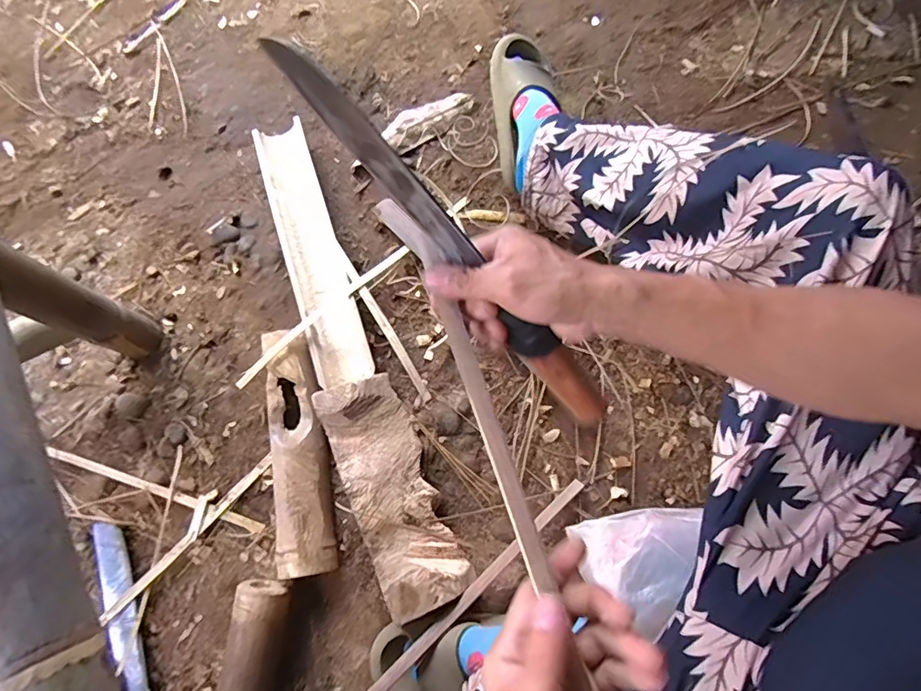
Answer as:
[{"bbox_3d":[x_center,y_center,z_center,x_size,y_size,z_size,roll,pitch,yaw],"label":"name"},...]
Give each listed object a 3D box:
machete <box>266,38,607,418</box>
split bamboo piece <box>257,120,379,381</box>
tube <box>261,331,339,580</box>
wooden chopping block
[{"bbox_3d":[0.000,-0.060,0.361,0.024,0.034,0.334,-46,110,-10],"label":"machete"},{"bbox_3d":[-0.216,-0.139,0.776,0.086,0.039,0.414,-20,75,-4],"label":"split bamboo piece"},{"bbox_3d":[-0.219,0.133,0.694,0.082,0.055,0.318,-8,75,0],"label":"tube"},{"bbox_3d":[-0.084,0.183,0.664,0.104,0.072,0.283,-23,75,-5],"label":"wooden chopping block"}]

